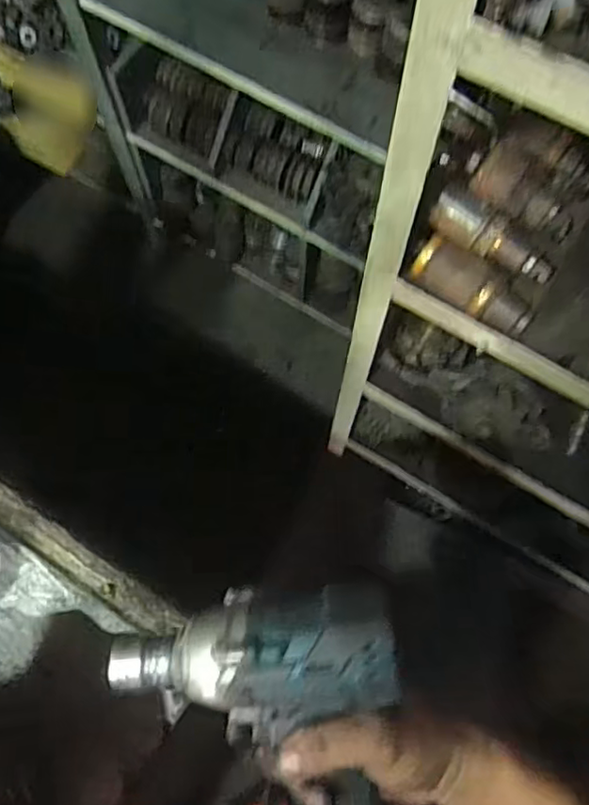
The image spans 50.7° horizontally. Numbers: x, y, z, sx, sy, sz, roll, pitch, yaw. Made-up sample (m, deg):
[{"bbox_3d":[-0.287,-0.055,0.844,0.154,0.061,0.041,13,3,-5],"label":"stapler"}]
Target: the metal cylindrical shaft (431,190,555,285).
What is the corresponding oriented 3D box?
[{"bbox_3d":[0.213,-0.170,0.652,0.158,0.052,0.047,28,72,-10],"label":"metal cylindrical shaft"}]

